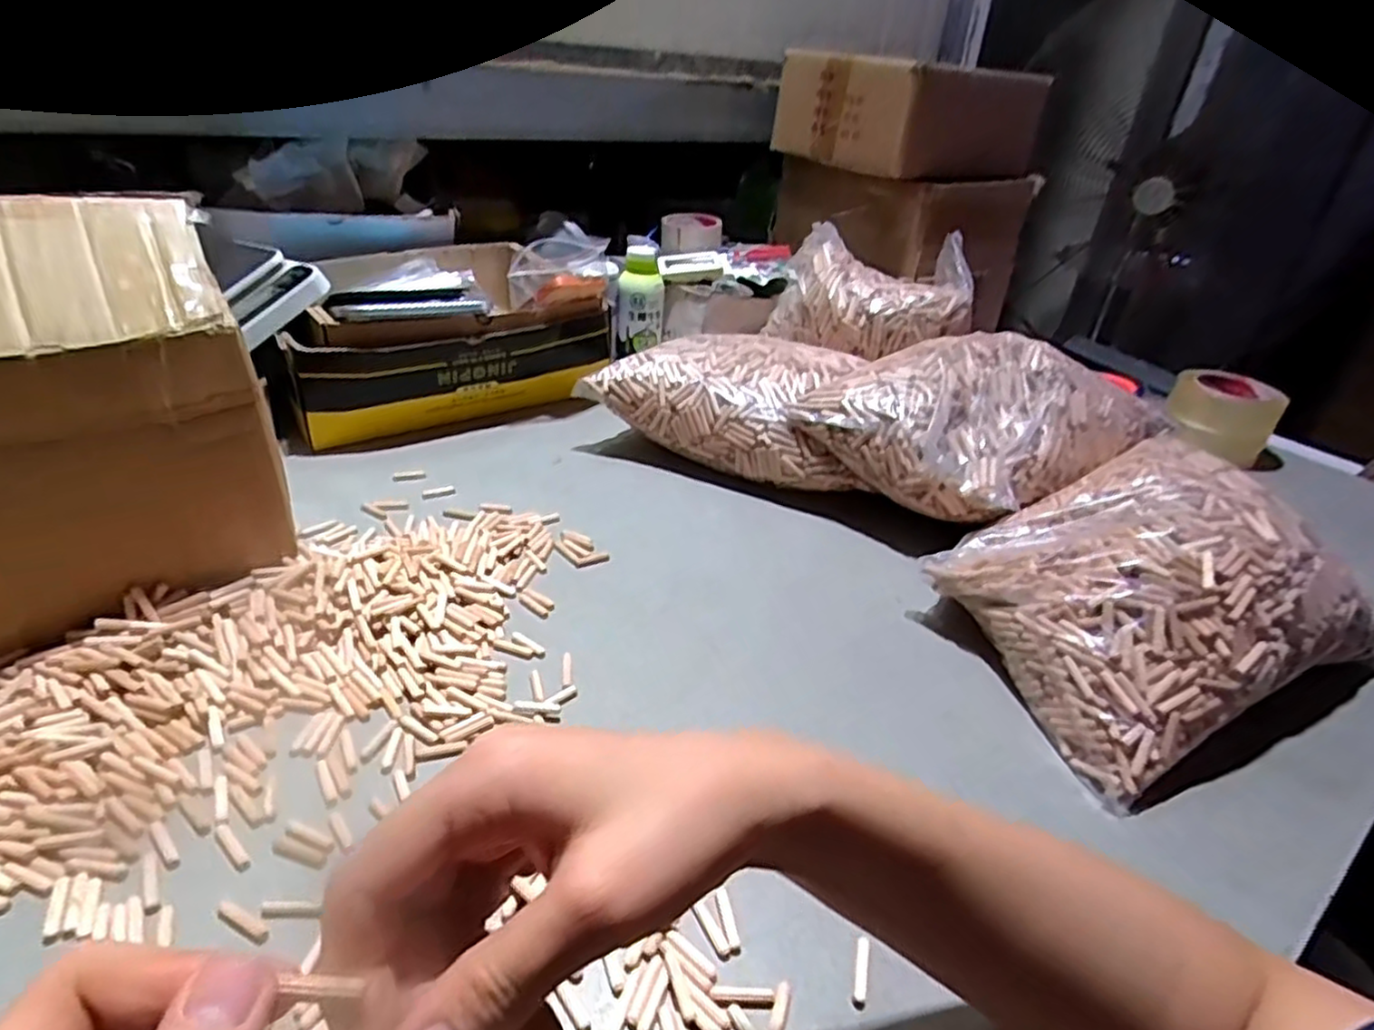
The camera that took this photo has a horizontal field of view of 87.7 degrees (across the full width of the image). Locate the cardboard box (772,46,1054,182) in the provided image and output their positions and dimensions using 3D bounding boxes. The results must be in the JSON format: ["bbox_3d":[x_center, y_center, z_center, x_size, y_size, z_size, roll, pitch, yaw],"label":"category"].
[{"bbox_3d":[0.343,-0.618,1.104,0.361,0.130,0.249,-20,41,-34],"label":"cardboard box"}]

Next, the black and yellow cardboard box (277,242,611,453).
[{"bbox_3d":[-0.284,-0.204,0.821,0.341,0.110,0.248,-17,39,-31],"label":"black and yellow cardboard box"}]

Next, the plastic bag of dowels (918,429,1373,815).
[{"bbox_3d":[0.343,0.047,0.536,0.294,0.117,0.215,-13,37,-26],"label":"plastic bag of dowels"}]

